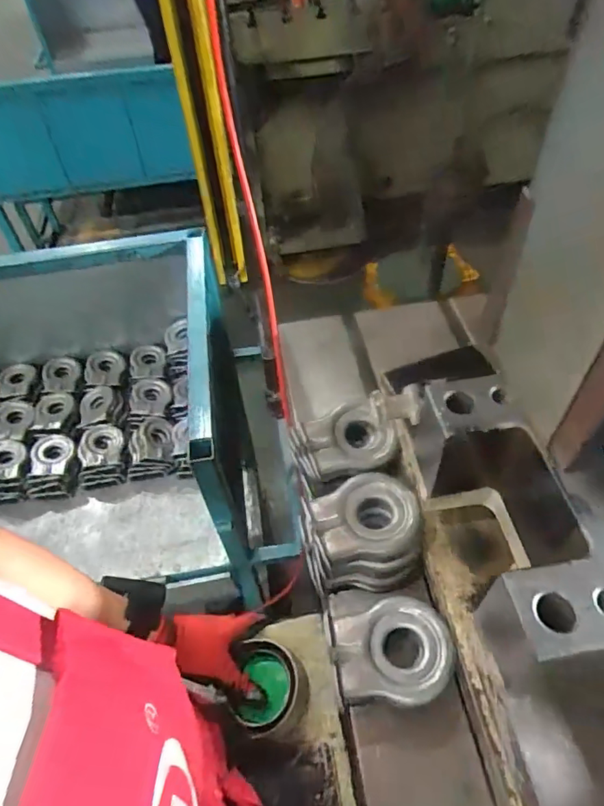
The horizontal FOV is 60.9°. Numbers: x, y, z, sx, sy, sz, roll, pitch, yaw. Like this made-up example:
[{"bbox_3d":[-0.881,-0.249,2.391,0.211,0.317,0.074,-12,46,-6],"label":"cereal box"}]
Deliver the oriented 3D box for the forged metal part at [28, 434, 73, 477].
[{"bbox_3d":[-0.565,0.119,1.163,0.086,0.029,0.101,-11,51,-6],"label":"forged metal part"}]

